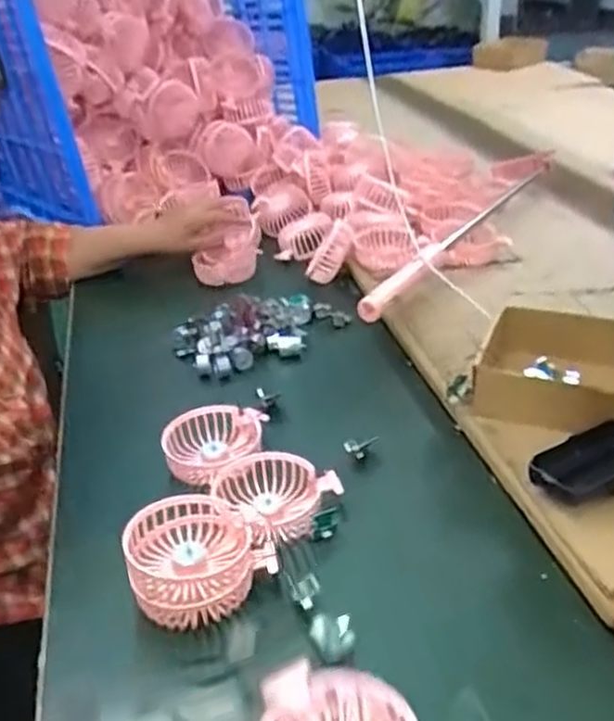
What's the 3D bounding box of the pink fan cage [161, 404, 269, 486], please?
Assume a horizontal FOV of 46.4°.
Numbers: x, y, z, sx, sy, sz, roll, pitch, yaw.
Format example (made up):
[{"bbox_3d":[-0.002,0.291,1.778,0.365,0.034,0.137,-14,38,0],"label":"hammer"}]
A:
[{"bbox_3d":[-0.085,0.079,0.664,0.083,0.035,0.091,1,31,6],"label":"pink fan cage"}]

